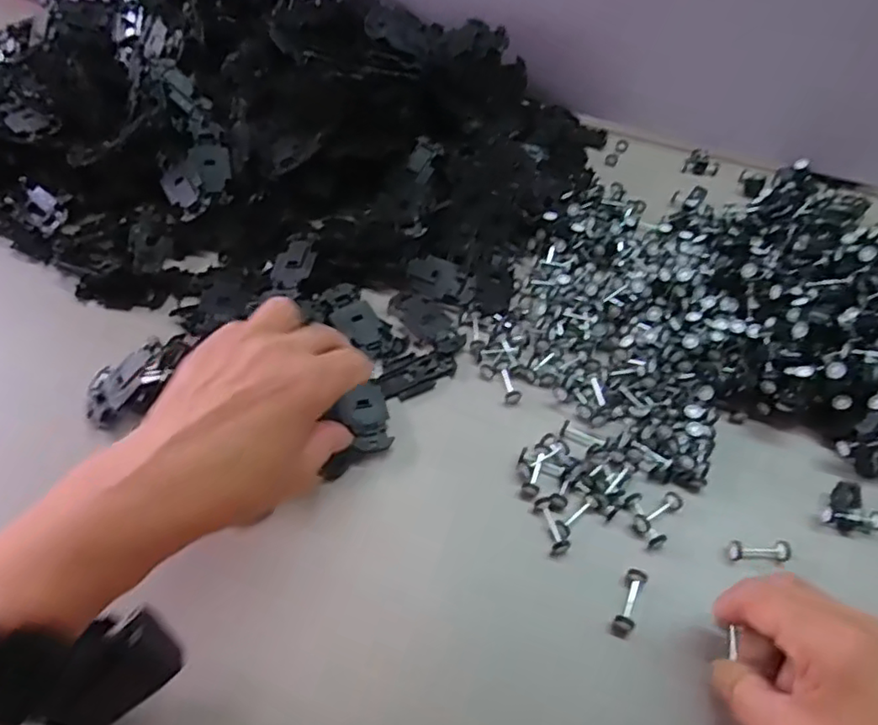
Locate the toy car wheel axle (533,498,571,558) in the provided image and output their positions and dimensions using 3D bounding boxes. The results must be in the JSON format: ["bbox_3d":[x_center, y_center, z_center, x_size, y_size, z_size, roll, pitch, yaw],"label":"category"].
[{"bbox_3d":[0.064,0.092,0.354,0.011,0.011,0.033,-10,55,-10],"label":"toy car wheel axle"}]

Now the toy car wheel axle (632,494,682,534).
[{"bbox_3d":[0.128,0.086,0.361,0.037,0.009,0.010,-26,59,-21],"label":"toy car wheel axle"}]

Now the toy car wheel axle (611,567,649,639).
[{"bbox_3d":[0.101,0.127,0.332,0.010,0.012,0.036,23,56,13],"label":"toy car wheel axle"}]

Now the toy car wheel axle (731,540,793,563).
[{"bbox_3d":[0.179,0.106,0.350,0.033,0.011,0.011,3,54,-1],"label":"toy car wheel axle"}]

